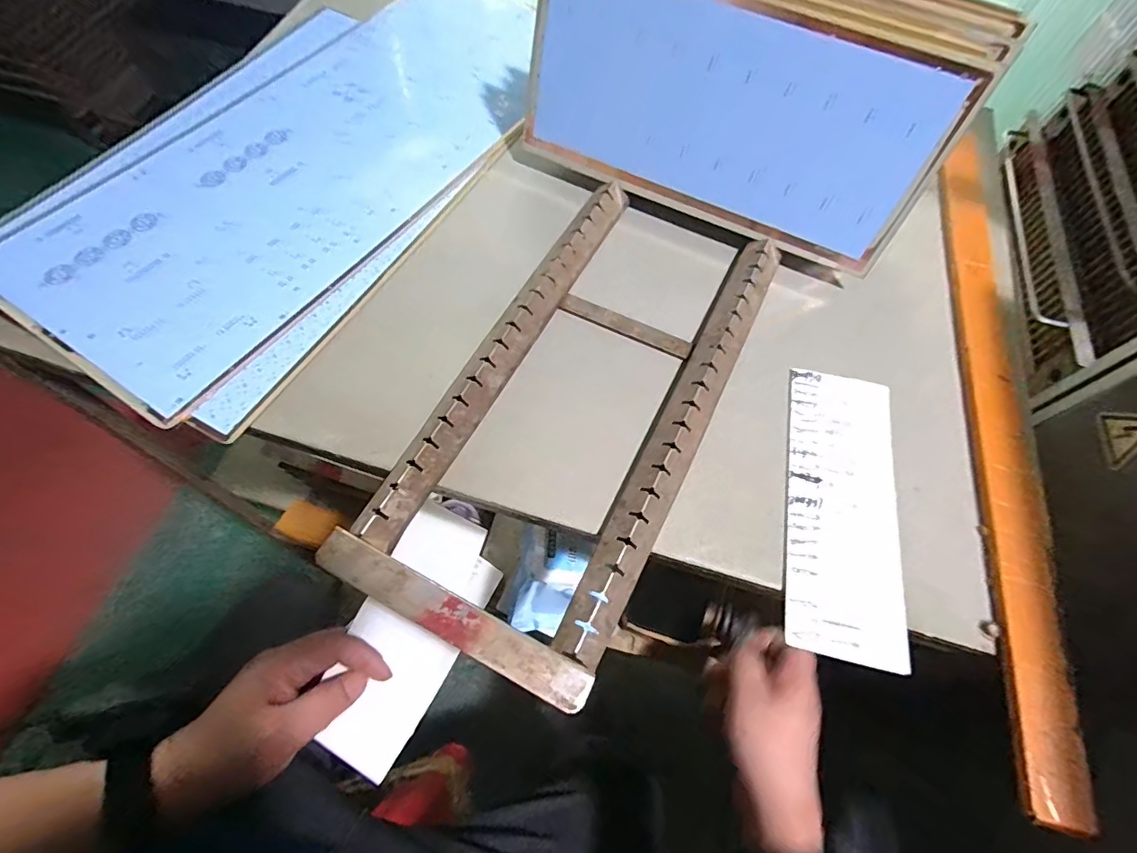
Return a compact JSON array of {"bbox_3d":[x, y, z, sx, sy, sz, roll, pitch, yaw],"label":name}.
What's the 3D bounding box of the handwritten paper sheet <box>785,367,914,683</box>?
[{"bbox_3d":[0.194,0.053,0.360,0.078,0.005,0.208,13,62,4],"label":"handwritten paper sheet"}]

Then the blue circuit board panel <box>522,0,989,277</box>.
[{"bbox_3d":[0.117,-0.245,0.411,0.319,0.147,0.015,27,47,8],"label":"blue circuit board panel"}]

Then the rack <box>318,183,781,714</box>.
[{"bbox_3d":[0.017,-0.029,0.380,0.180,0.026,0.389,25,66,10],"label":"rack"}]

